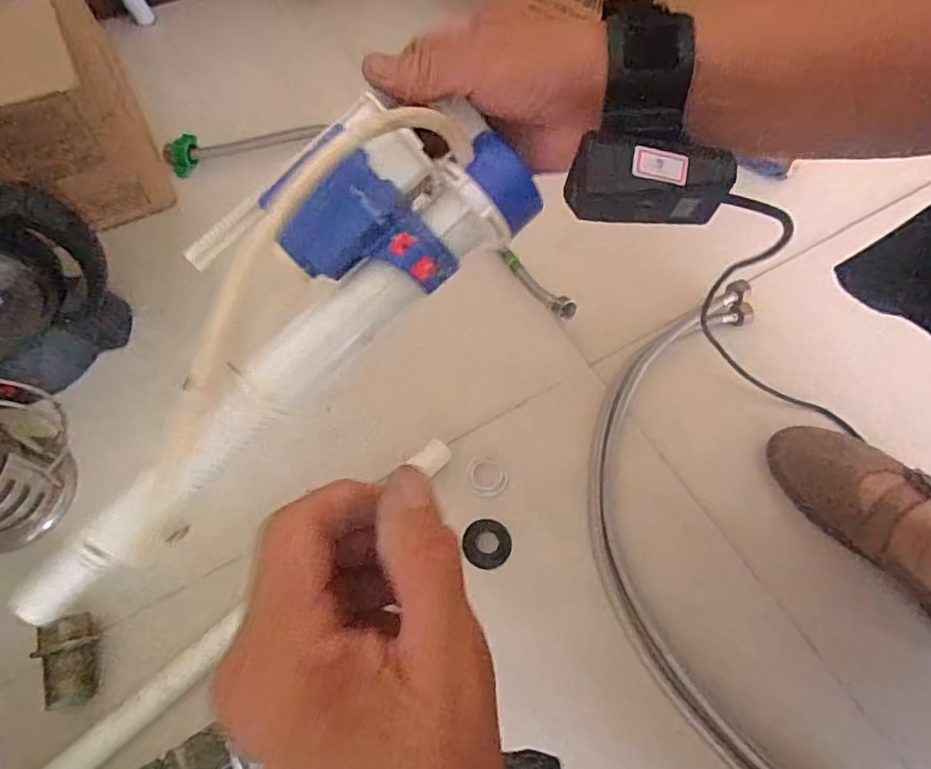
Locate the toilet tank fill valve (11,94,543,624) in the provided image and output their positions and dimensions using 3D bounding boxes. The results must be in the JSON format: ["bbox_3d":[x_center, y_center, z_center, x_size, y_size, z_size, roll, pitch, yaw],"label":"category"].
[{"bbox_3d":[-0.112,-0.008,0.288,0.336,0.088,0.083,-47,71,6],"label":"toilet tank fill valve"}]

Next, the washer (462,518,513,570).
[{"bbox_3d":[0.019,0.138,0.502,0.042,0.004,0.040,13,63,5],"label":"washer"}]

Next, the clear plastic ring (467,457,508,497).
[{"bbox_3d":[0.020,0.084,0.526,0.037,0.008,0.037,1,63,-1],"label":"clear plastic ring"}]

